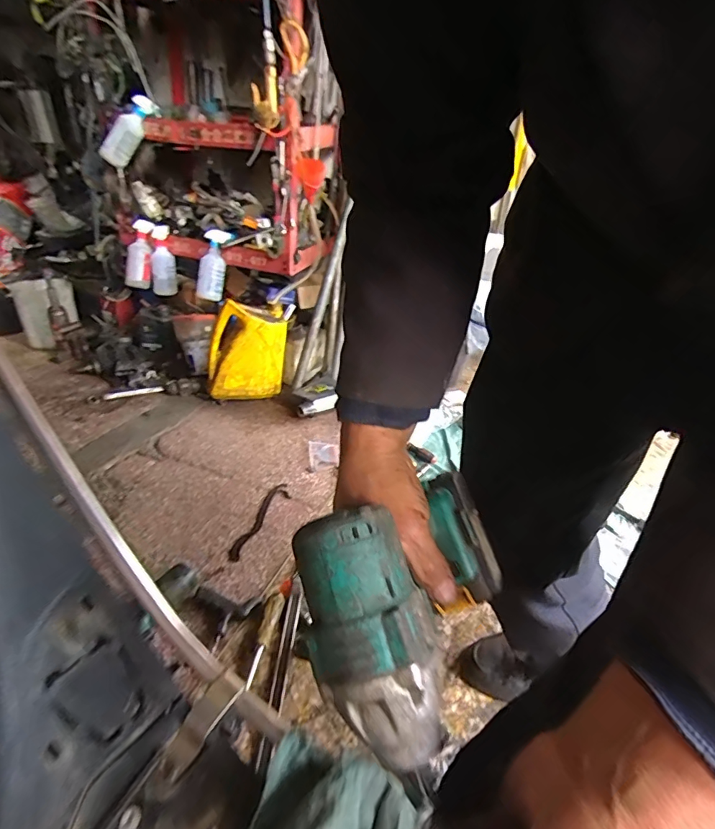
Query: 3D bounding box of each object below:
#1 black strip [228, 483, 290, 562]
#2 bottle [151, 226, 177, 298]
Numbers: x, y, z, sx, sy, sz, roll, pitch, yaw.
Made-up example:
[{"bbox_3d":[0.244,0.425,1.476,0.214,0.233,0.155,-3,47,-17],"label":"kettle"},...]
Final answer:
[{"bbox_3d":[-0.218,0.226,1.020,0.054,0.007,0.256,14,31,16],"label":"black strip"},{"bbox_3d":[-0.671,-0.518,1.582,0.078,0.215,0.058,-6,31,-19],"label":"bottle"}]

